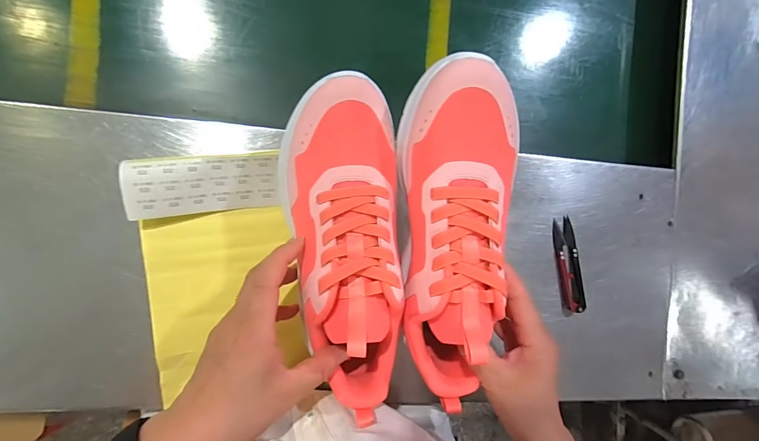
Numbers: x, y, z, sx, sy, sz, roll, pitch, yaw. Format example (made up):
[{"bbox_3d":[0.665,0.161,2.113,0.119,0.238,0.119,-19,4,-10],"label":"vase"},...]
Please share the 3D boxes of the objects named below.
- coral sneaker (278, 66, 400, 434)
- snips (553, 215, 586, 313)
[{"bbox_3d":[-0.026,0.017,0.279,0.085,0.083,0.239,-5,86,-7],"label":"coral sneaker"},{"bbox_3d":[0.212,0.049,0.407,0.022,0.016,0.103,-10,93,-7],"label":"snips"}]

